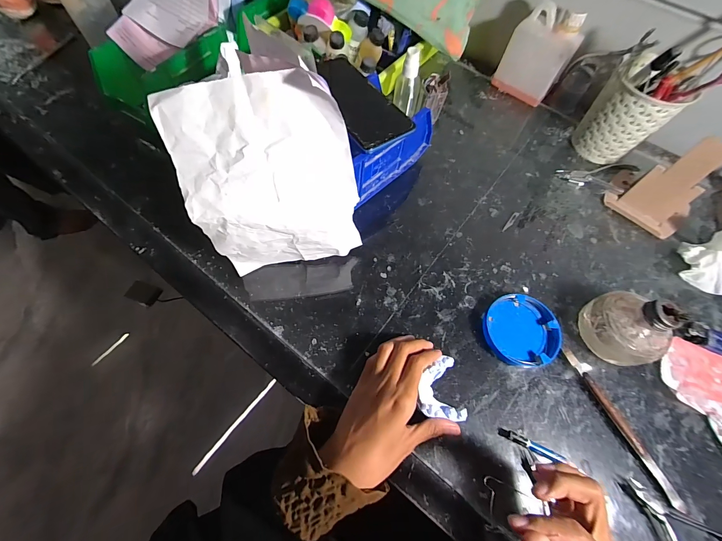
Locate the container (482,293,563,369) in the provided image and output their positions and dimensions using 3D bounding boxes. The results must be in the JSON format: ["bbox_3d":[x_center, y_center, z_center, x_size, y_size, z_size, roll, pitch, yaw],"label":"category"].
[{"bbox_3d":[0.174,0.066,0.352,0.076,0.021,0.077,1,64,-2],"label":"container"}]

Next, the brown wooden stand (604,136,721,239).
[{"bbox_3d":[0.391,-0.102,0.395,0.053,0.102,0.084,-37,71,-17],"label":"brown wooden stand"}]

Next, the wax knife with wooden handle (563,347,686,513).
[{"bbox_3d":[0.261,0.151,0.318,0.016,0.010,0.161,-23,67,-13],"label":"wax knife with wooden handle"}]

